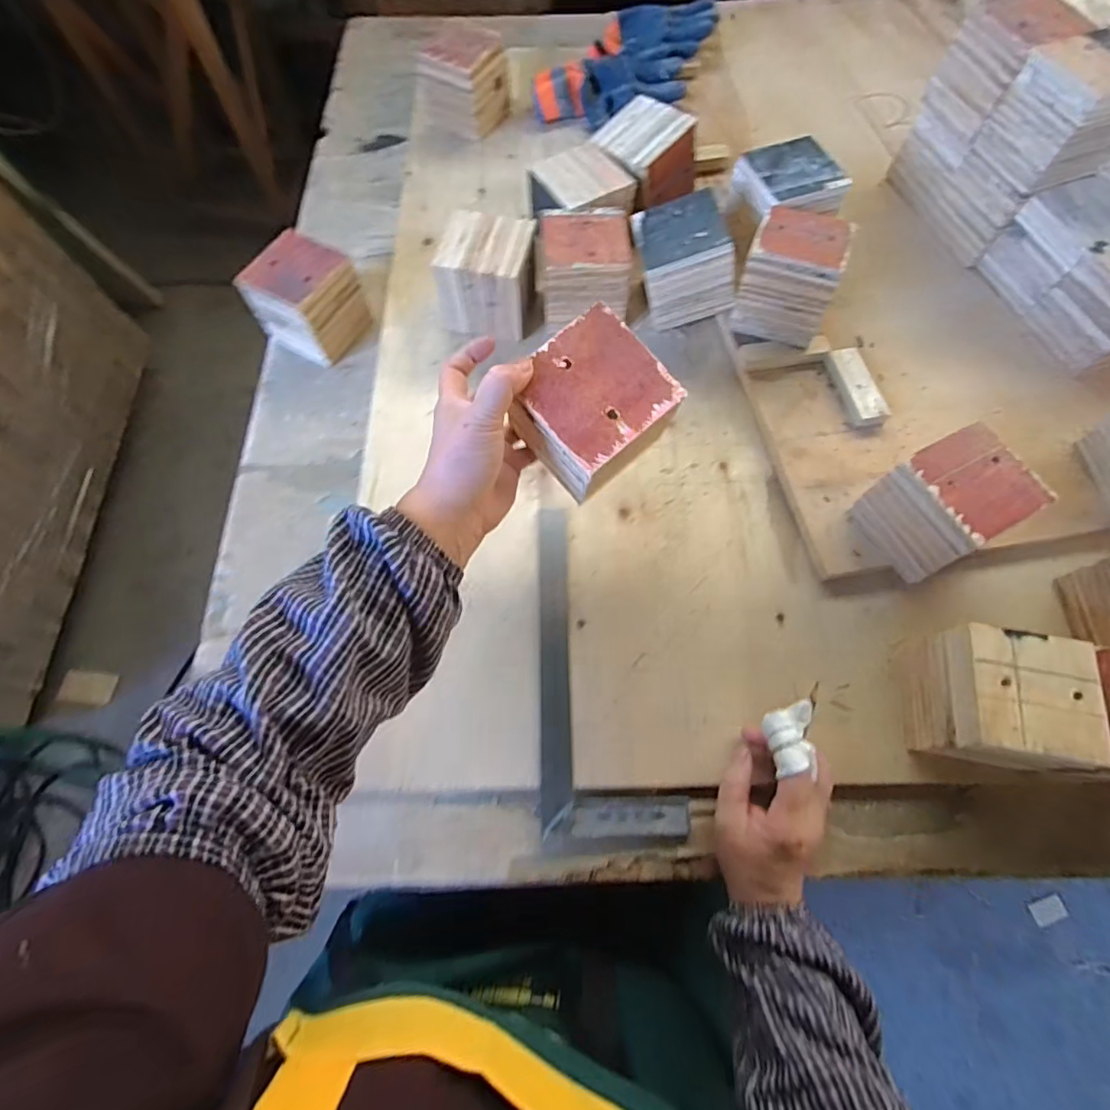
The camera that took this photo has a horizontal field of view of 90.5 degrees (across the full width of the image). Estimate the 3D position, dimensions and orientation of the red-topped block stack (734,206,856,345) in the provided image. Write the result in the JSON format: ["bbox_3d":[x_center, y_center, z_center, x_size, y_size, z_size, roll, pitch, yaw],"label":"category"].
[{"bbox_3d":[0.245,-0.293,0.579,0.093,0.097,0.108,20,69,9],"label":"red-topped block stack"}]

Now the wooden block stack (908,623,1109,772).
[{"bbox_3d":[0.350,0.121,0.437,0.101,0.098,0.096,8,68,4],"label":"wooden block stack"}]

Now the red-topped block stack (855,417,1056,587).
[{"bbox_3d":[0.337,-0.041,0.482,0.094,0.100,0.093,-28,70,-10],"label":"red-topped block stack"}]

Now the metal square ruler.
[{"bbox_3d":[0.046,0.095,0.501,0.118,0.022,0.292,-1,66,0],"label":"metal square ruler"}]

